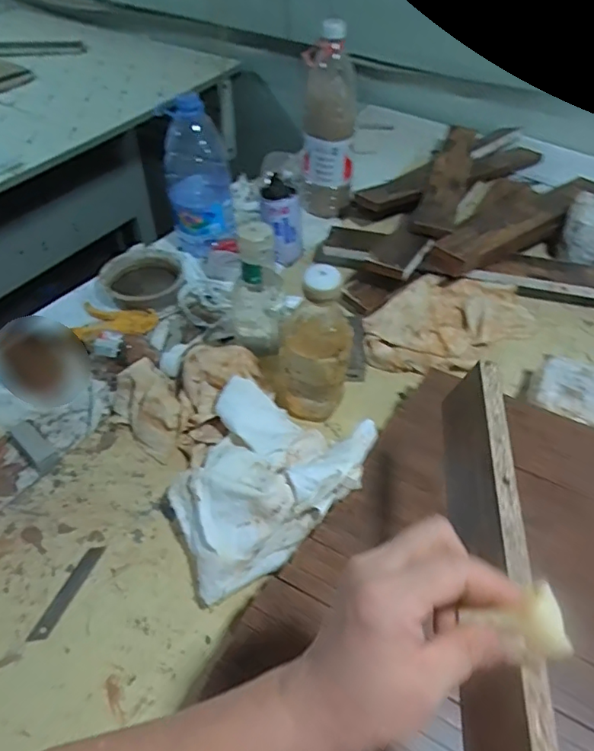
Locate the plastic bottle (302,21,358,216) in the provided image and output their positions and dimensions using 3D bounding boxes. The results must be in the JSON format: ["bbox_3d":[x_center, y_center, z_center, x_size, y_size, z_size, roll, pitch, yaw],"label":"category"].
[{"bbox_3d":[0.052,-0.419,0.930,0.096,0.289,0.076,5,48,4],"label":"plastic bottle"}]

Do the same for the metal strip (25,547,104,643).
[{"bbox_3d":[-0.225,0.213,0.541,0.019,0.004,0.099,16,50,14],"label":"metal strip"}]

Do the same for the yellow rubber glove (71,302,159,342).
[{"bbox_3d":[-0.272,-0.082,0.818,0.120,0.021,0.082,3,48,2],"label":"yellow rubber glove"}]

